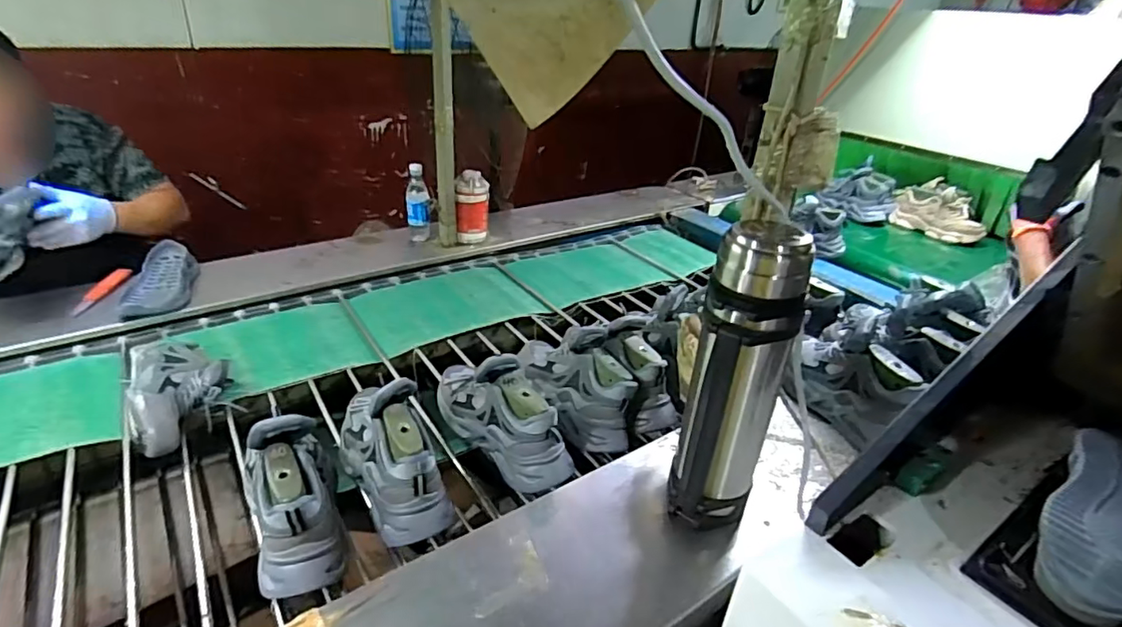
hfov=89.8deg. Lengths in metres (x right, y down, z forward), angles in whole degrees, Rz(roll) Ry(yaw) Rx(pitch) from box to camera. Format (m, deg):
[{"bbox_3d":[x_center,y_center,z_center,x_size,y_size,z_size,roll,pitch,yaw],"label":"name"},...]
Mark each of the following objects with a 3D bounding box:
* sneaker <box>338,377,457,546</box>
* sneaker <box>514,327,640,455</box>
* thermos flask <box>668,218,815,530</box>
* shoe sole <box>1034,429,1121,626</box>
[{"bbox_3d":[-0.245,0.183,0.795,0.098,0.134,0.248,-14,36,-29],"label":"sneaker"},{"bbox_3d":[0.028,0.112,0.978,0.119,0.146,0.278,-14,35,-31],"label":"sneaker"},{"bbox_3d":[0.218,0.099,0.709,0.118,0.404,0.108,16,33,17],"label":"thermos flask"},{"bbox_3d":[0.544,0.208,0.553,0.263,0.081,0.120,-16,36,-33],"label":"shoe sole"}]

